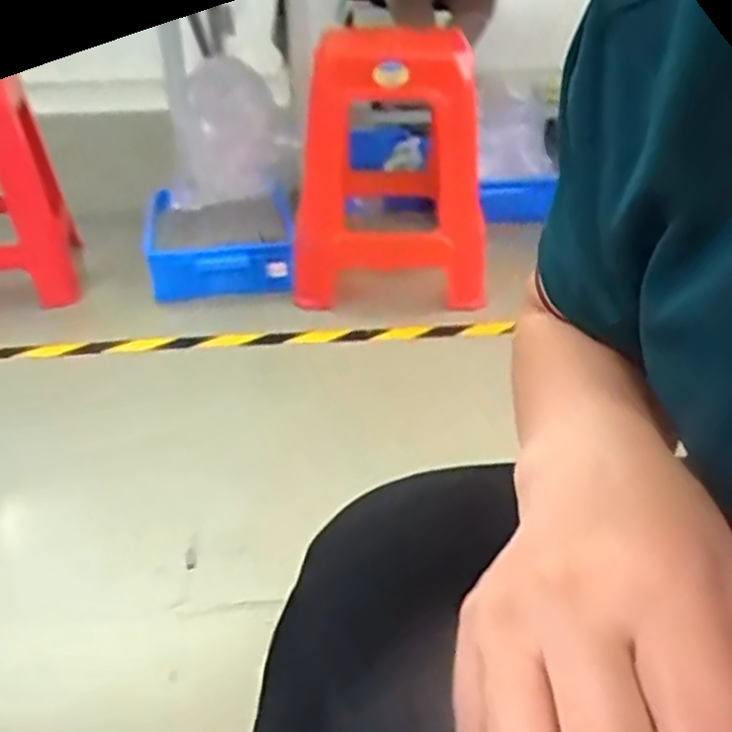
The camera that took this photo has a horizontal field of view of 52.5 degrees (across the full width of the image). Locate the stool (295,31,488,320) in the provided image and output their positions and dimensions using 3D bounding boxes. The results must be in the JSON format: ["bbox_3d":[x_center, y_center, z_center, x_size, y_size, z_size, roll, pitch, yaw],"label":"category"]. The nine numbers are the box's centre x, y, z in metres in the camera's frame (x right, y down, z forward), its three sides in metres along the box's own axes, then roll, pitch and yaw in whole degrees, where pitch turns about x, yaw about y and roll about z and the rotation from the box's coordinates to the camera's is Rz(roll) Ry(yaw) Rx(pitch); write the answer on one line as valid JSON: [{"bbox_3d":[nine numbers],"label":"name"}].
[{"bbox_3d":[0.038,-0.368,1.404,0.348,0.475,0.351,-2,33,-3],"label":"stool"}]

